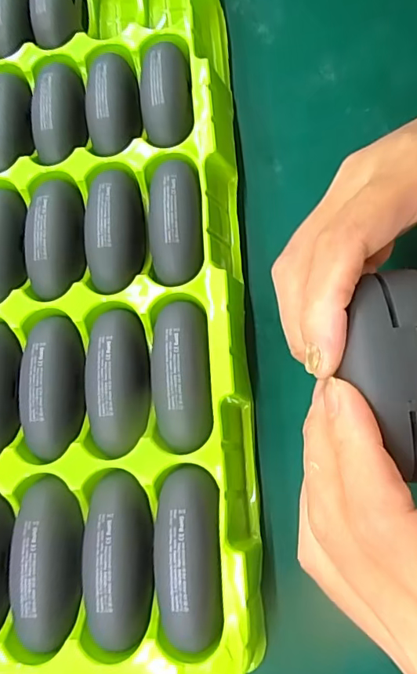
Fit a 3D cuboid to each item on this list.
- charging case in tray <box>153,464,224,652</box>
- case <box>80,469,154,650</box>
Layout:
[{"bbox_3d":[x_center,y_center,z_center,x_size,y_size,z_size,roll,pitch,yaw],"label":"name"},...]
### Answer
[{"bbox_3d":[-0.008,0.086,0.195,0.025,0.030,0.064,-3,75,6],"label":"charging case in tray"},{"bbox_3d":[-0.037,0.089,0.195,0.028,0.020,0.064,-2,75,6],"label":"case"}]

